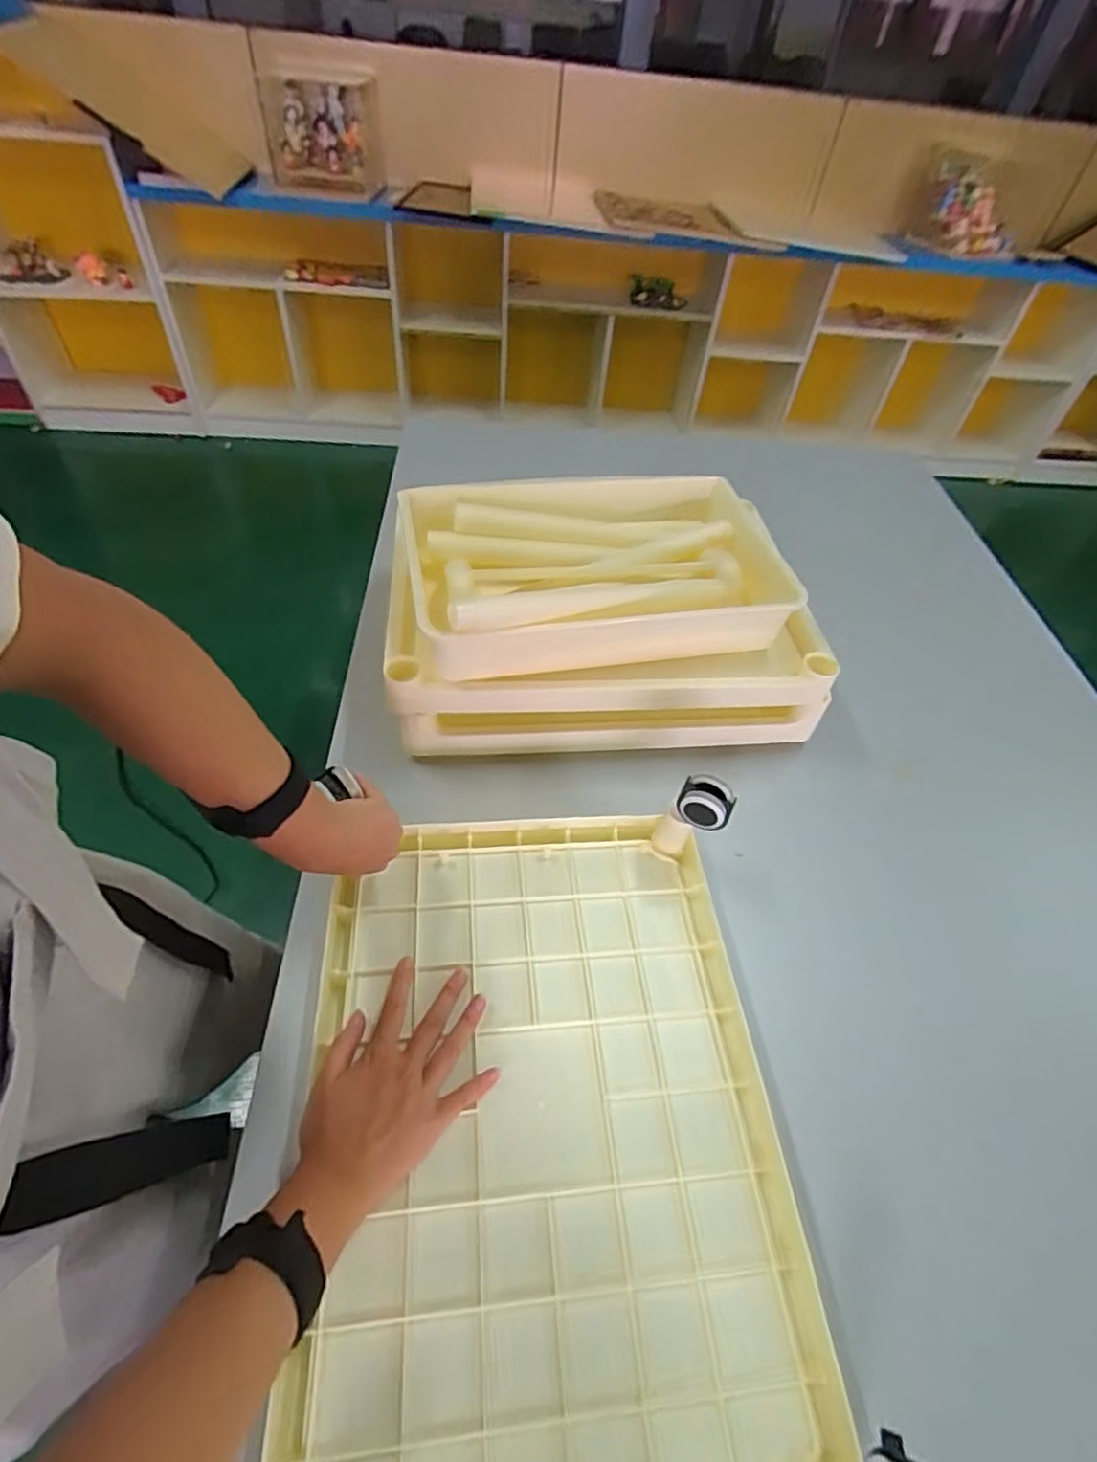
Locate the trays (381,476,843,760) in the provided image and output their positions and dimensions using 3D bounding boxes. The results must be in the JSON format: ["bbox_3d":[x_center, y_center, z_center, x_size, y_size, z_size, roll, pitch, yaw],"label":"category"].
[{"bbox_3d":[0.059,-0.141,0.746,0.468,0.172,0.276,-1,51,-7],"label":"trays"}]

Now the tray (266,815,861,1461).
[{"bbox_3d":[-0.003,0.290,0.483,0.337,0.039,0.484,-1,51,-7],"label":"tray"}]

